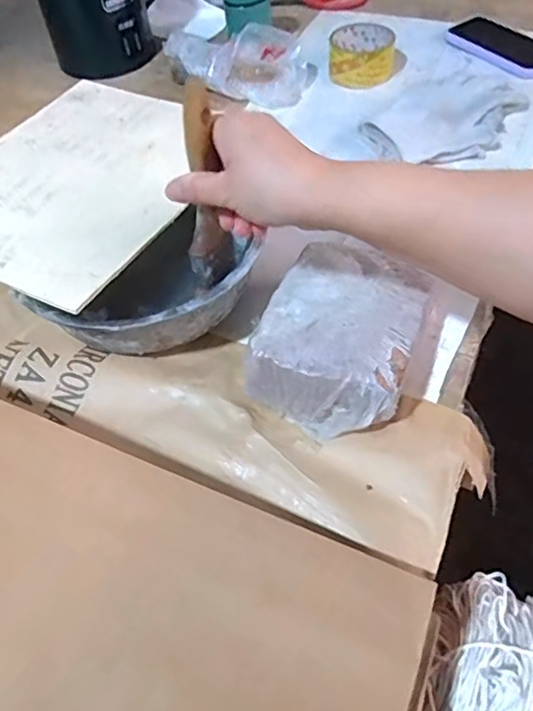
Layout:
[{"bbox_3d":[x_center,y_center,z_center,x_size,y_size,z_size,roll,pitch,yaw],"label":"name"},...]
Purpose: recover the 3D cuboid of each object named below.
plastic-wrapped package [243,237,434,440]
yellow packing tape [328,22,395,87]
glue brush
[{"bbox_3d":[0.058,-0.017,0.446,0.113,0.057,0.146,16,56,17],"label":"plastic-wrapped package"},{"bbox_3d":[0.128,-0.399,0.758,0.088,0.039,0.096,9,54,12],"label":"yellow packing tape"},{"bbox_3d":[-0.044,-0.120,0.402,0.020,0.140,0.019,13,40,14],"label":"glue brush"}]

